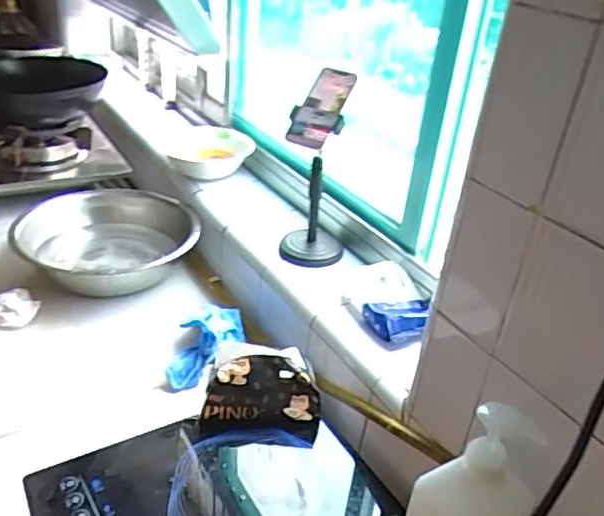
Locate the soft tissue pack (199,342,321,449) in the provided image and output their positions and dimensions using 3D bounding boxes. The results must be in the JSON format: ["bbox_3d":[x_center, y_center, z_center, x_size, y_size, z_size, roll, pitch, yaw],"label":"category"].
[{"bbox_3d":[-0.050,0.186,0.810,0.157,0.047,0.130,8,72,-5],"label":"soft tissue pack"}]

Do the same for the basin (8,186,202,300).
[{"bbox_3d":[-0.355,-0.028,1.135,0.302,0.105,0.328,4,30,-2],"label":"basin"}]

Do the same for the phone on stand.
[{"bbox_3d":[0.027,-0.144,1.001,0.108,0.290,0.151,6,30,1],"label":"phone on stand"}]

